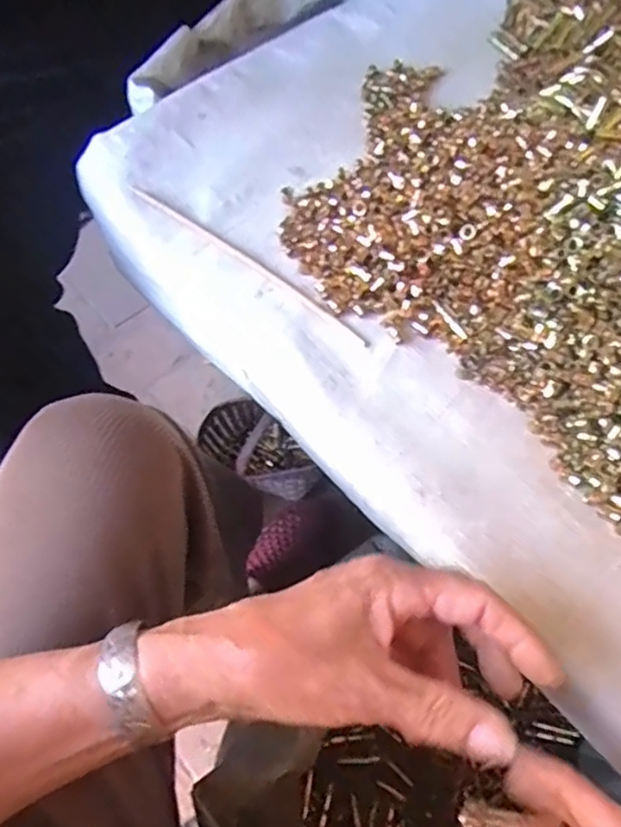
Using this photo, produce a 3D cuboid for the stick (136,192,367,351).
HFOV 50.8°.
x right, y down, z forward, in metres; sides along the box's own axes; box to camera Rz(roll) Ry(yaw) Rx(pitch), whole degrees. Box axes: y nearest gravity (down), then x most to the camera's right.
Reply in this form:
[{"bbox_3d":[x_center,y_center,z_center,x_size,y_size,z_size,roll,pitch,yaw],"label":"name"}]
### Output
[{"bbox_3d":[-0.045,-0.111,0.464,0.220,0.006,0.012,35,70,20],"label":"stick"}]

